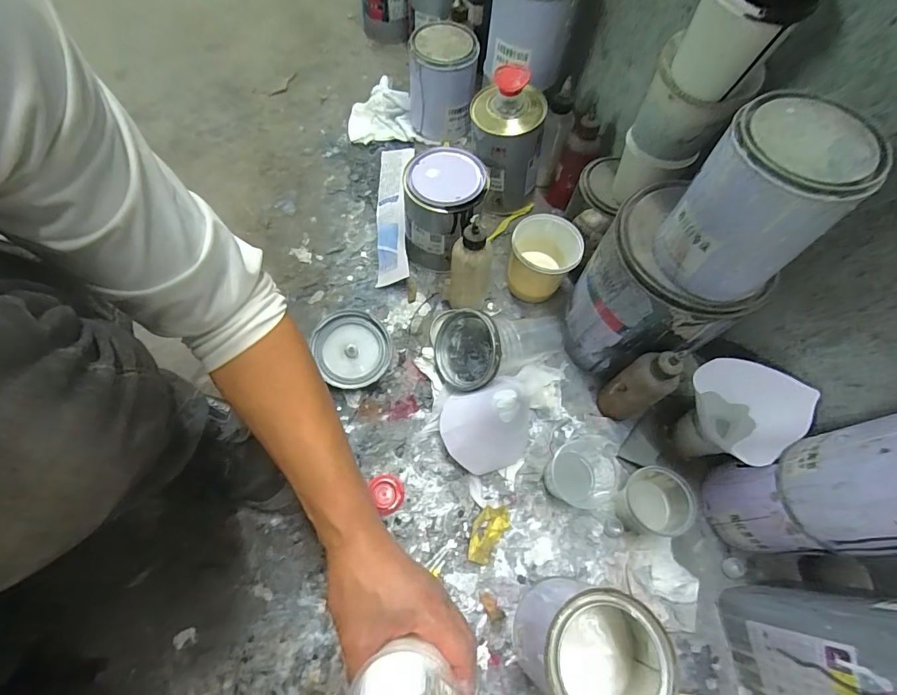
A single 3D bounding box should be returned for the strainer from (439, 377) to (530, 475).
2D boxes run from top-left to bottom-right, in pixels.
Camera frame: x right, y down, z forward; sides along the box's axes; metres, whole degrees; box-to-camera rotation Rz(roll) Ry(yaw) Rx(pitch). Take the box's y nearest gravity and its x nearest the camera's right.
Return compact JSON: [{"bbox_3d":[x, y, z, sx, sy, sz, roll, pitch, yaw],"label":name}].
[{"bbox_3d":[0.049,0.089,0.515,0.109,0.092,0.094,-14,67,-10],"label":"strainer"}]

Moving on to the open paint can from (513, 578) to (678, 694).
[{"bbox_3d":[0.128,0.281,0.413,0.107,0.129,0.102,1,66,-3],"label":"open paint can"}]

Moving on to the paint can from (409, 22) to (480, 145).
[{"bbox_3d":[-0.011,-0.428,0.723,0.101,0.147,0.101,1,66,-3],"label":"paint can"}]

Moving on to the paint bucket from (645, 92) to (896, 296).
[{"bbox_3d":[0.255,-0.120,0.374,0.099,0.138,0.097,1,66,-3],"label":"paint bucket"}]

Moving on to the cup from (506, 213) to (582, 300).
[{"bbox_3d":[0.125,-0.119,0.606,0.084,0.090,0.084,1,66,-3],"label":"cup"}]

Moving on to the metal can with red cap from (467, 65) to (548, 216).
[{"bbox_3d":[0.082,-0.295,0.629,0.105,0.187,0.090,9,65,1],"label":"metal can with red cap"}]

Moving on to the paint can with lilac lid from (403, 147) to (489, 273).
[{"bbox_3d":[-0.007,-0.186,0.608,0.099,0.147,0.104,1,66,-3],"label":"paint can with lilac lid"}]

